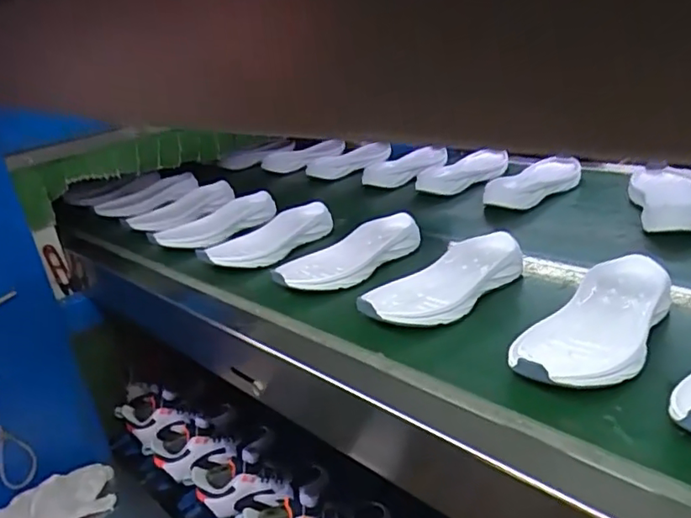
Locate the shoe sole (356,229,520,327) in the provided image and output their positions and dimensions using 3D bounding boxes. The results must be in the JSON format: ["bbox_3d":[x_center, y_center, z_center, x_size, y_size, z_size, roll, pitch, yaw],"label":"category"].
[{"bbox_3d":[0.104,0.022,0.603,0.199,0.031,0.084,-24,30,-33],"label":"shoe sole"}]

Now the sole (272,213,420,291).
[{"bbox_3d":[0.005,-0.009,0.711,0.204,0.026,0.090,-25,30,-33],"label":"sole"}]

